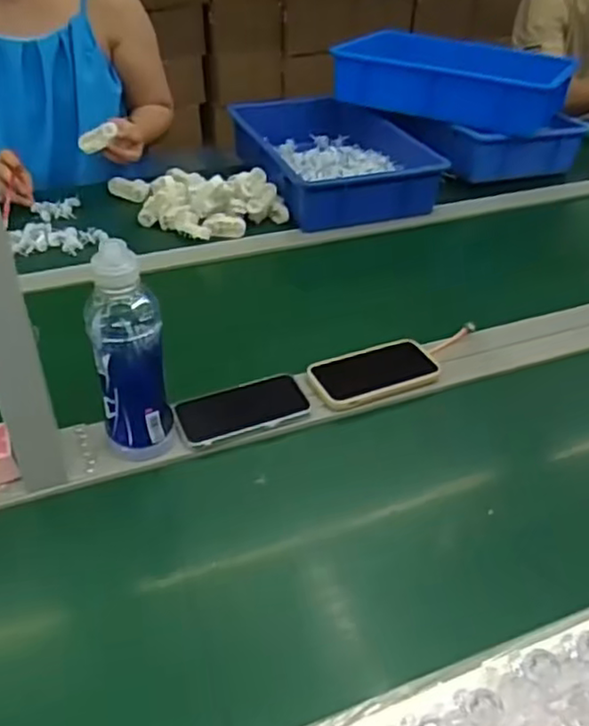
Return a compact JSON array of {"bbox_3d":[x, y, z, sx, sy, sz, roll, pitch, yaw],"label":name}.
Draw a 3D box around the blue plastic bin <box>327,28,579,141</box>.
[{"bbox_3d":[0.294,-0.533,1.268,0.404,0.104,0.214,25,44,25],"label":"blue plastic bin"}]

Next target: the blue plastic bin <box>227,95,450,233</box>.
[{"bbox_3d":[0.074,-0.385,1.246,0.316,0.084,0.408,-12,41,-17],"label":"blue plastic bin"}]

